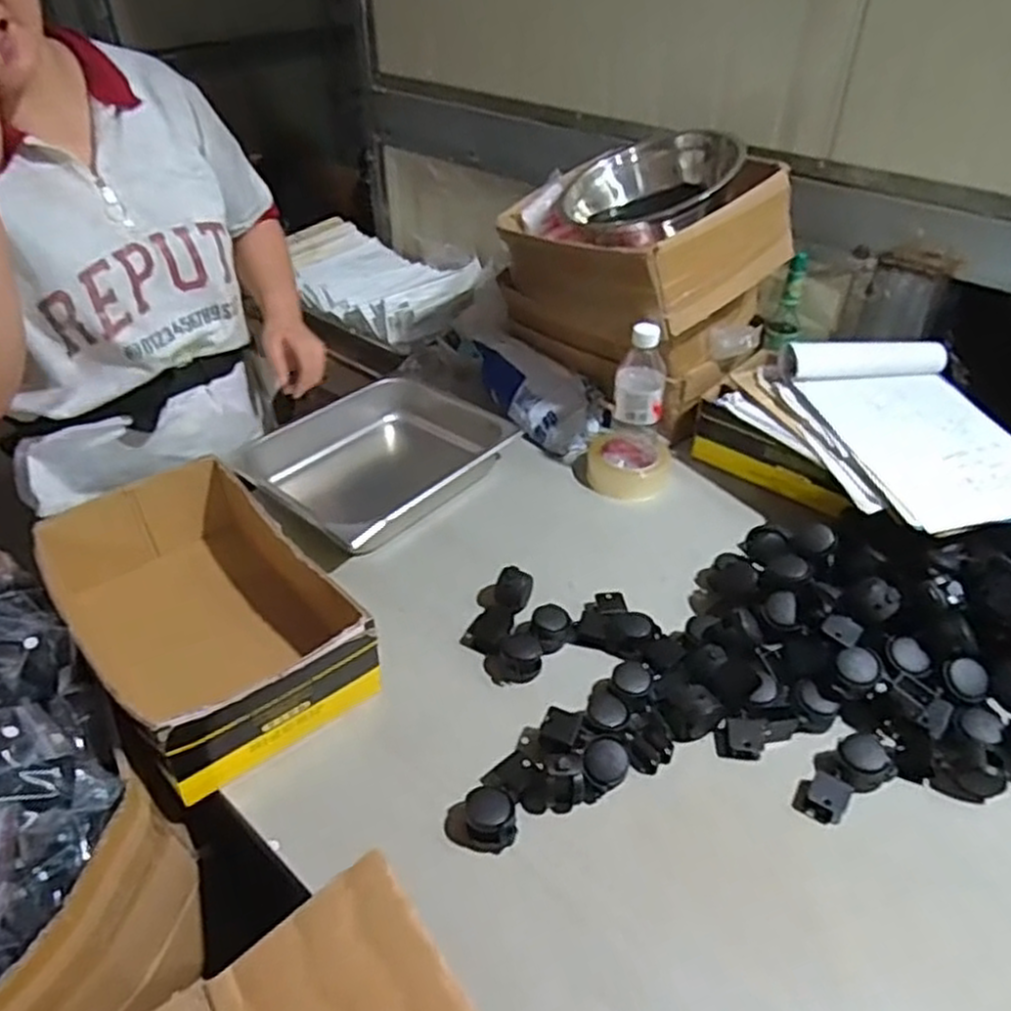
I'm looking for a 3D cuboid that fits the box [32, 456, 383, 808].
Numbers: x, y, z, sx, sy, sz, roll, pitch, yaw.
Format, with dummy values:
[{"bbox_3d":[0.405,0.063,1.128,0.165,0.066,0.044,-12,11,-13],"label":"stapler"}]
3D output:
[{"bbox_3d":[-0.318,0.108,0.786,0.226,0.101,0.355,-27,46,-29],"label":"box"}]

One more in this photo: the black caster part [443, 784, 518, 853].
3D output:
[{"bbox_3d":[-0.022,0.269,0.649,0.059,0.029,0.047,-4,39,-5],"label":"black caster part"}]

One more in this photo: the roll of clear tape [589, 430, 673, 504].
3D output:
[{"bbox_3d":[0.171,-0.057,1.052,0.113,0.051,0.095,9,40,11],"label":"roll of clear tape"}]

